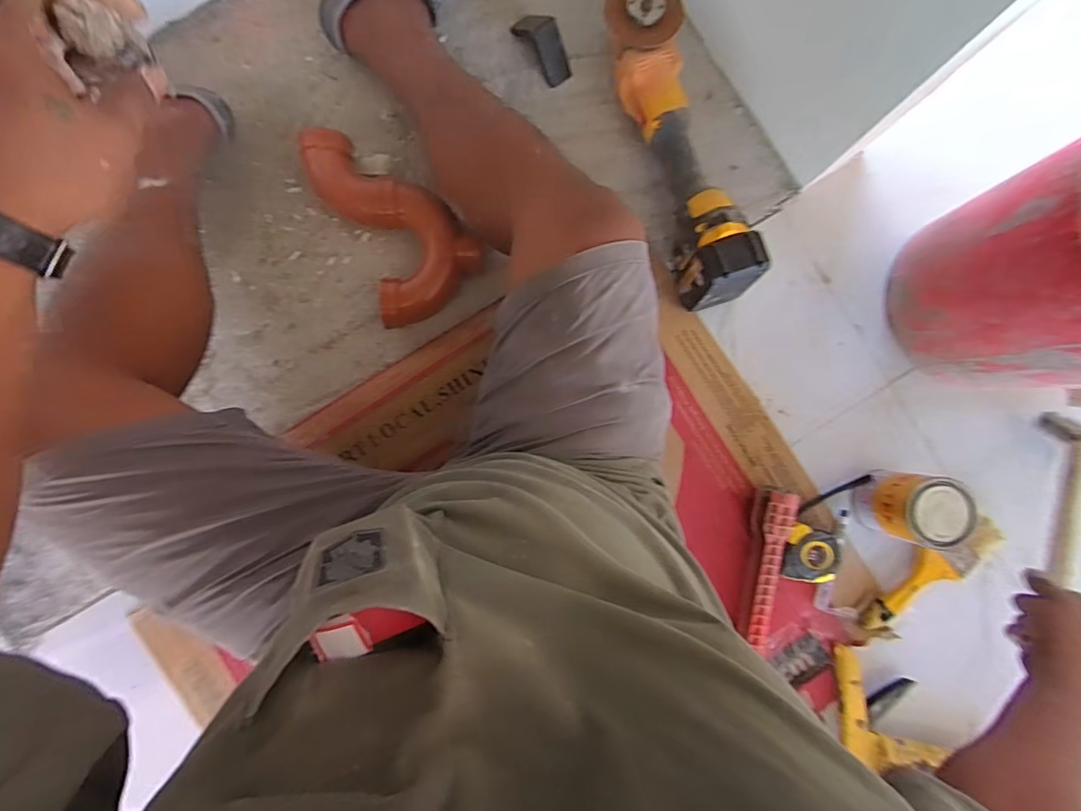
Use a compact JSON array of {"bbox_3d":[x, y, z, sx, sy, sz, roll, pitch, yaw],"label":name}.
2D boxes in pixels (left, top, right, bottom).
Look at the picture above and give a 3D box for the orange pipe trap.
[{"bbox_3d":[-0.182,-0.237,0.638,0.137,0.062,0.255,-27,88,-3],"label":"orange pipe trap"}]

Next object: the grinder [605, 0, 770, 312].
[{"bbox_3d":[0.172,-0.315,0.633,0.083,0.113,0.385,-17,89,-2],"label":"grinder"}]

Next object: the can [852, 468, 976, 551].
[{"bbox_3d":[0.457,0.126,0.632,0.074,0.132,0.082,7,89,-1],"label":"can"}]

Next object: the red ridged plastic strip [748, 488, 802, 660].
[{"bbox_3d":[0.290,0.214,0.648,0.049,0.044,0.208,7,86,-2],"label":"red ridged plastic strip"}]

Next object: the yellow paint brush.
[{"bbox_3d":[0.514,0.220,0.673,0.220,0.034,0.070,-31,90,-2],"label":"yellow paint brush"}]

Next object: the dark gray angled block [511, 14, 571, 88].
[{"bbox_3d":[0.004,-0.478,0.663,0.039,0.043,0.097,-34,90,-2],"label":"dark gray angled block"}]

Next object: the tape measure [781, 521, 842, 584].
[{"bbox_3d":[0.346,0.193,0.656,0.074,0.036,0.071,0,87,-2],"label":"tape measure"}]

